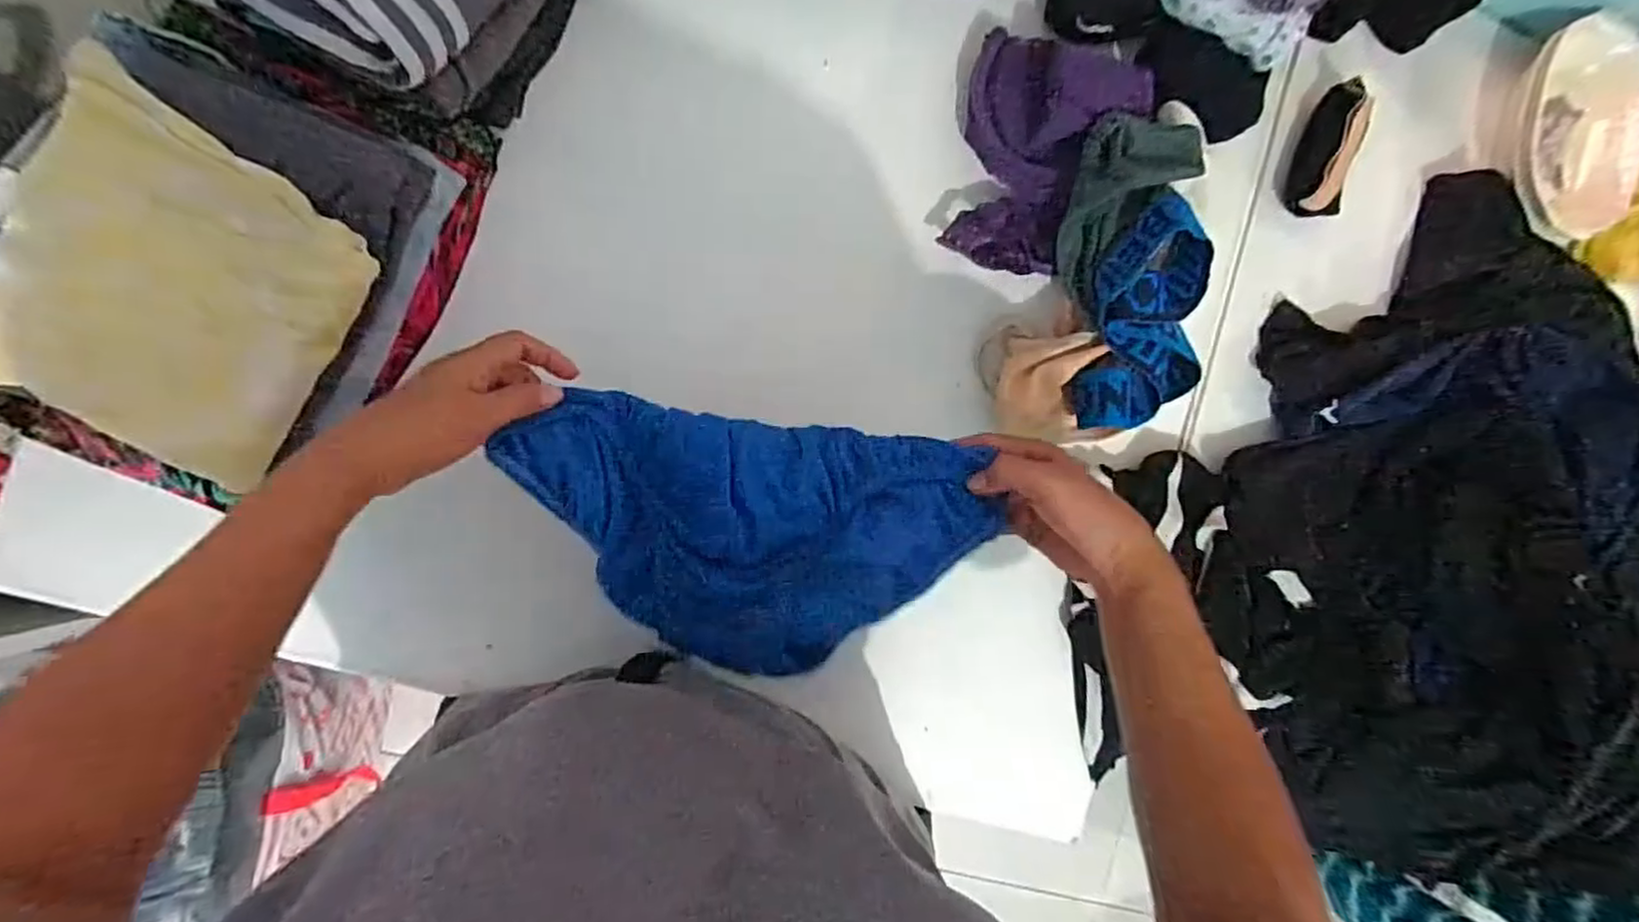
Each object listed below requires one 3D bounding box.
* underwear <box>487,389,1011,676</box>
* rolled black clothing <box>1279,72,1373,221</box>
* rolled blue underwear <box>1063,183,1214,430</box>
[{"bbox_3d":[-0.045,0.049,0.429,0.281,0.044,0.150,8,89,-9],"label":"underwear"},{"bbox_3d":[0.418,-0.256,0.574,0.030,0.037,0.103,9,103,-9],"label":"rolled black clothing"},{"bbox_3d":[0.239,-0.103,0.503,0.083,0.036,0.161,7,105,-9],"label":"rolled blue underwear"}]

